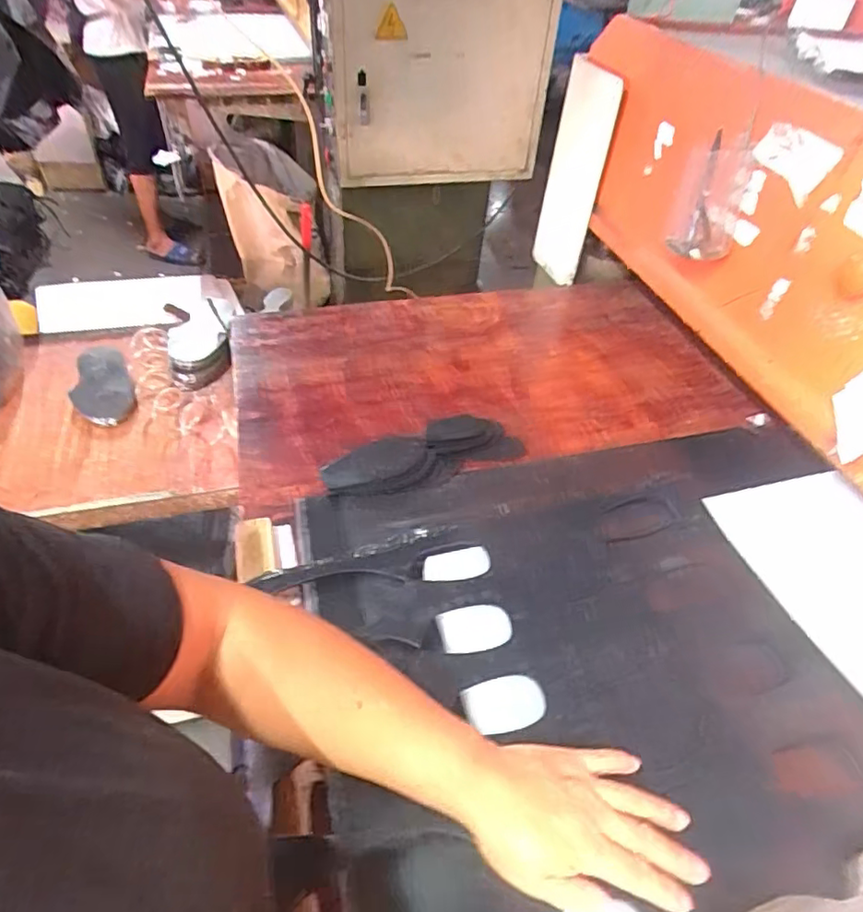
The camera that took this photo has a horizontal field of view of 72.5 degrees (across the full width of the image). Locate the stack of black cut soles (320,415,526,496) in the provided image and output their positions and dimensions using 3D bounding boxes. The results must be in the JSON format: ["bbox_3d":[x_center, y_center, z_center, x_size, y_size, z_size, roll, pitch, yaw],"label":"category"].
[{"bbox_3d":[-0.008,0.002,0.678,0.230,0.021,0.083,-21,50,-24],"label":"stack of black cut soles"}]

